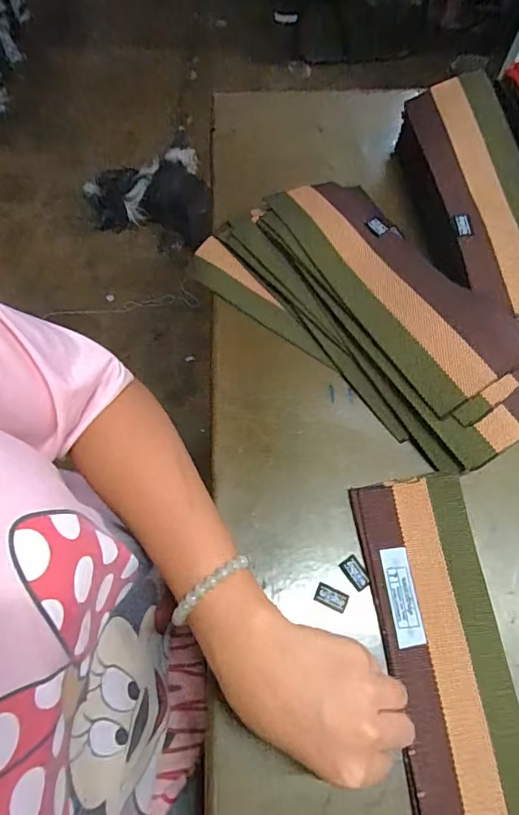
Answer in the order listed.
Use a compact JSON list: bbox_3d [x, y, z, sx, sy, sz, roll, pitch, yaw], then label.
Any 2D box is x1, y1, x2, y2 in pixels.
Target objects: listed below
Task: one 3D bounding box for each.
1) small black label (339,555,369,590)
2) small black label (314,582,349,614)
[{"bbox_3d":[0.071,0.124,0.357,0.014,0.004,0.023,-32,68,-14],"label":"small black label"},{"bbox_3d":[0.053,0.139,0.349,0.024,0.004,0.014,23,67,11],"label":"small black label"}]

